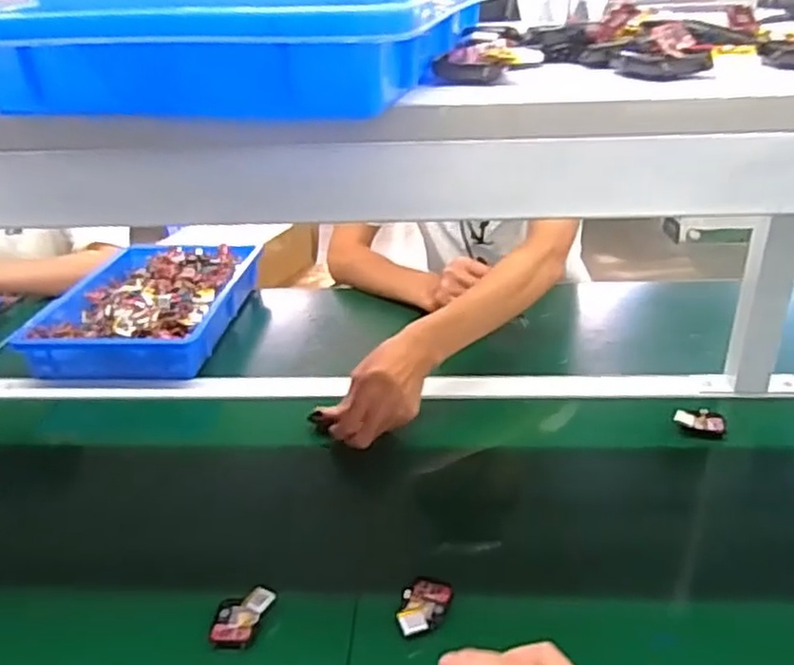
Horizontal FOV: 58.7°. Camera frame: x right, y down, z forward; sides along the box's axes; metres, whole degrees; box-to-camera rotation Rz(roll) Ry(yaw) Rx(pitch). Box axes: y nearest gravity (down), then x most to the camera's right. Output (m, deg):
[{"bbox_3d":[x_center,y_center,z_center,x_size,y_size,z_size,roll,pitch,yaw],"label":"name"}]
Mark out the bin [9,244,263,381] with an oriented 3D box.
[{"bbox_3d":[-0.366,-0.039,1.061,0.255,0.068,0.352,-1,26,8],"label":"bin"}]

